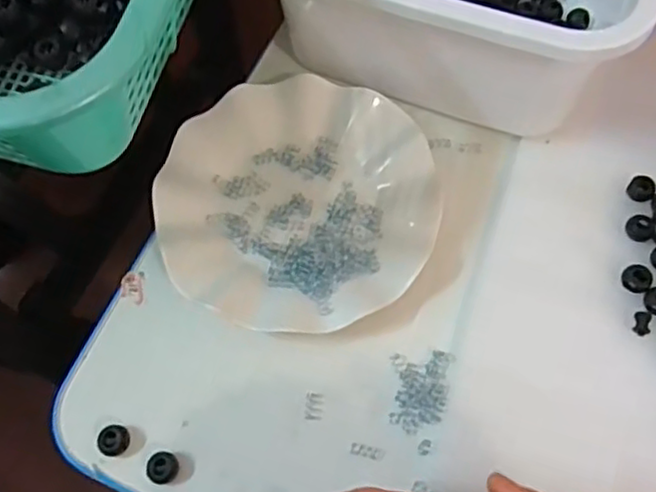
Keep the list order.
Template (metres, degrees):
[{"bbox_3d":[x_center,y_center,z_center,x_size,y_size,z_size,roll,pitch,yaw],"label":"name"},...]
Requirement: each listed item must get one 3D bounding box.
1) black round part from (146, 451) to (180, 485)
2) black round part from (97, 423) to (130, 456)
[{"bbox_3d":[-0.095,0.128,0.379,0.016,0.012,0.017,0,67,0],"label":"black round part"},{"bbox_3d":[-0.125,0.114,0.387,0.016,0.014,0.017,0,67,0],"label":"black round part"}]

